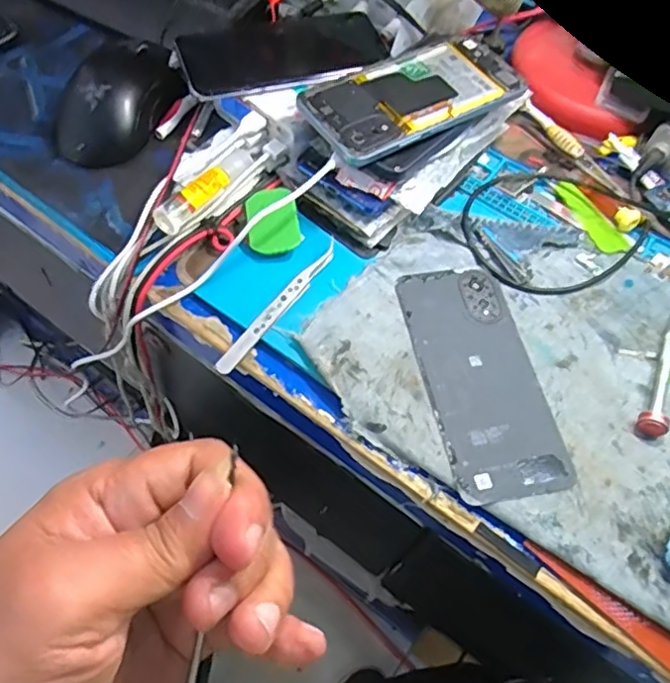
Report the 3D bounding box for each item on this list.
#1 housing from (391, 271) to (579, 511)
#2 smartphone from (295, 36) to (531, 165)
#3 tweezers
[{"bbox_3d":[0.092,0.021,0.389,0.072,0.004,0.159,-7,60,-10],"label":"housing"},{"bbox_3d":[0.057,-0.176,0.437,0.161,0.008,0.075,-29,67,-21],"label":"smartphone"},{"bbox_3d":[-0.035,-0.024,0.399,0.012,0.008,0.117,36,62,14],"label":"tweezers"}]

